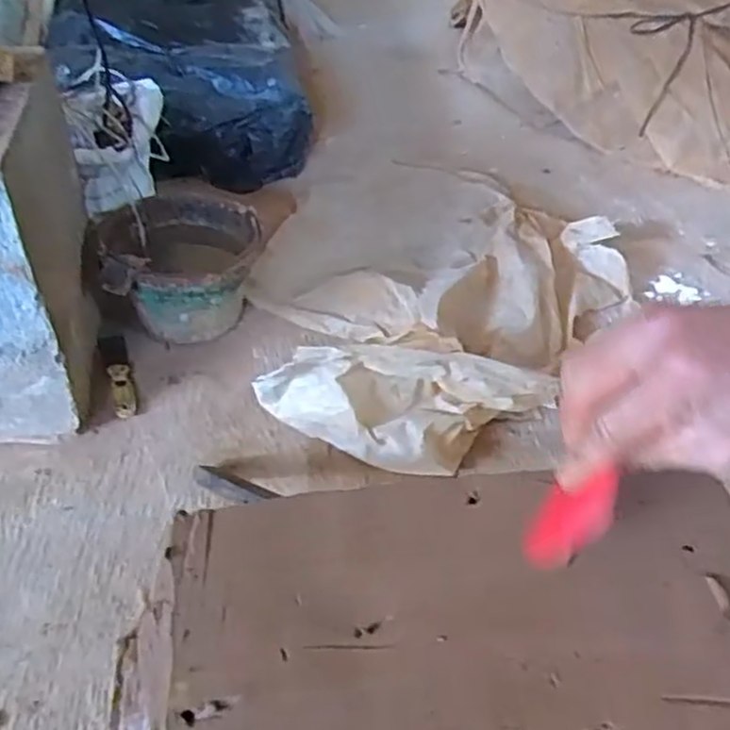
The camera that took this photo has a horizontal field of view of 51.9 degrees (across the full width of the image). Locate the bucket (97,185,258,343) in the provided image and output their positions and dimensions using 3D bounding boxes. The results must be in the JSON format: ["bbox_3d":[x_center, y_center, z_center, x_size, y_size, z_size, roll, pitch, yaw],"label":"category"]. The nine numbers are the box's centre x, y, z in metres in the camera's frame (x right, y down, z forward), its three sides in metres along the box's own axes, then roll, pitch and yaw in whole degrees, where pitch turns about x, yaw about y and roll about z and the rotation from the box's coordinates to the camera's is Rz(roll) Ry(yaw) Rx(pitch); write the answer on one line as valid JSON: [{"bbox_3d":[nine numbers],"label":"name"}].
[{"bbox_3d":[-0.294,-0.147,1.210,0.243,0.159,0.224,-6,43,-12],"label":"bucket"}]

